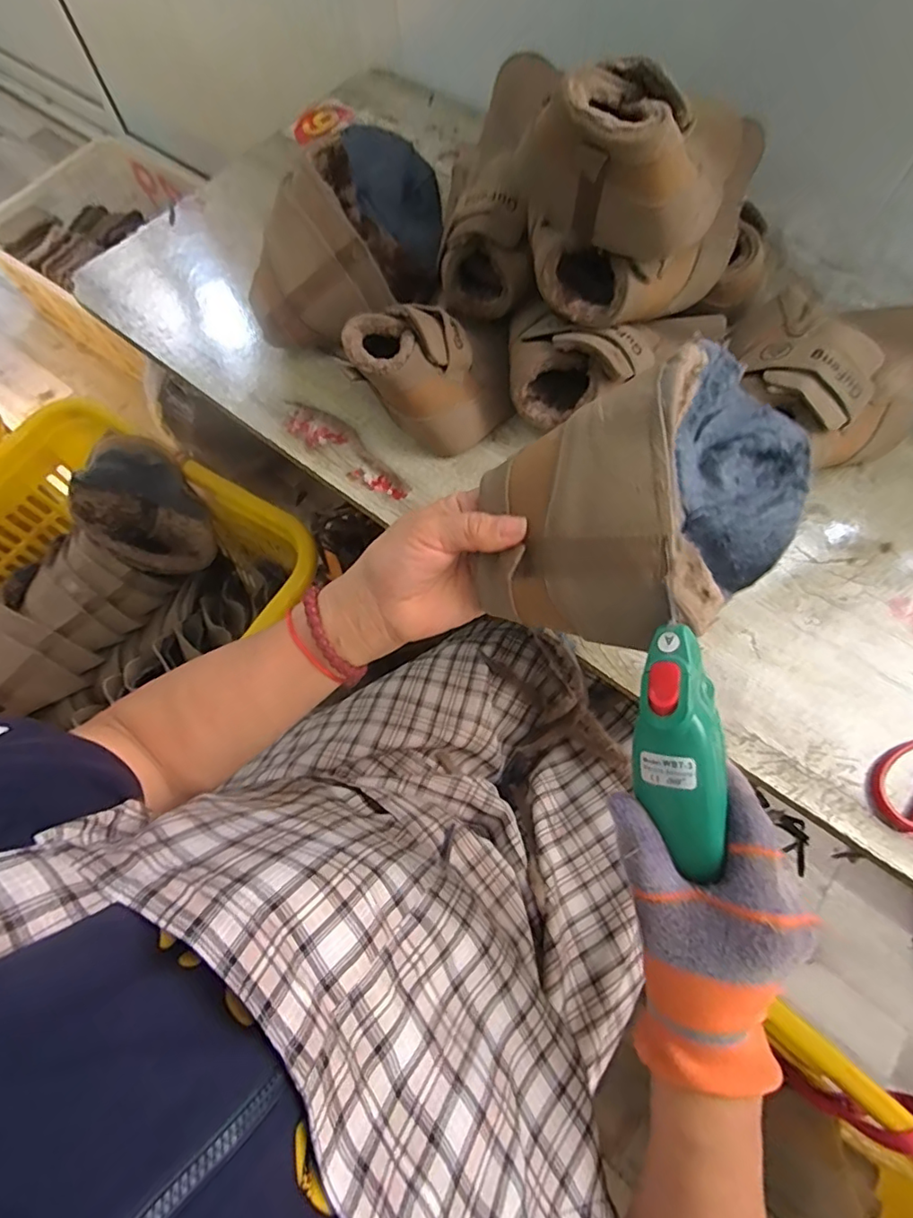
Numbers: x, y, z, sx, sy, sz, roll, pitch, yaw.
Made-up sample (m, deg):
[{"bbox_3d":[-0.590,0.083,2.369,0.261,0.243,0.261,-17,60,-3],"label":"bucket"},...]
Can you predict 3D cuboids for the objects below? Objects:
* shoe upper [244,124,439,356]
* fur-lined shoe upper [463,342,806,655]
[{"bbox_3d":[-0.098,-0.404,0.608,0.116,0.139,0.294,34,72,14],"label":"shoe upper"},{"bbox_3d":[0.142,-0.067,0.341,0.247,0.121,0.118,-21,67,-33],"label":"fur-lined shoe upper"}]

